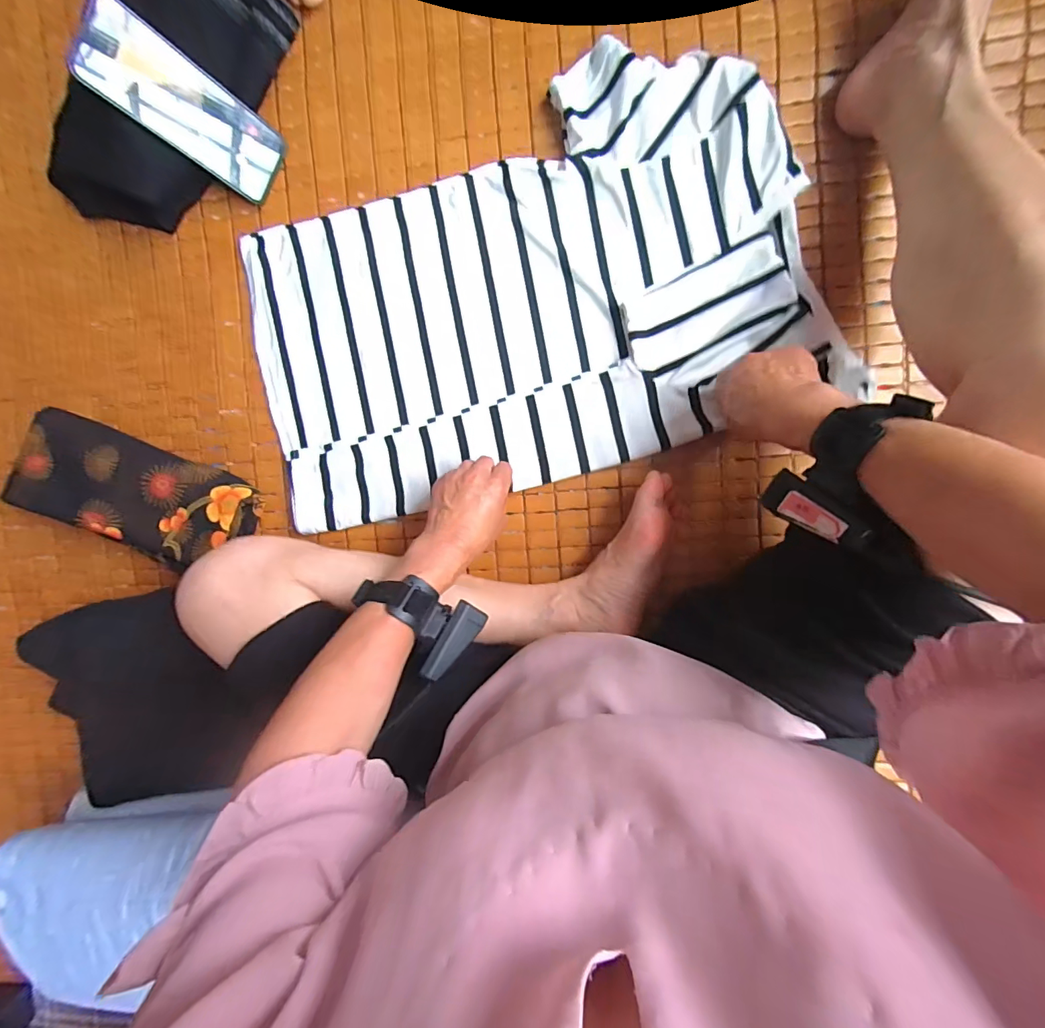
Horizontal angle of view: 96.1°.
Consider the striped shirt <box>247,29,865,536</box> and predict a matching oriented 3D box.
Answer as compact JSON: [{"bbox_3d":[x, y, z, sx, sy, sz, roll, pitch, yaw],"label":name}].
[{"bbox_3d":[-0.005,-0.214,0.500,0.577,0.026,0.356,-16,92,8],"label":"striped shirt"}]

